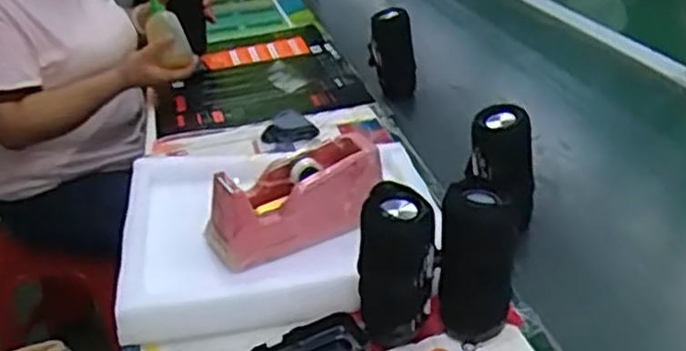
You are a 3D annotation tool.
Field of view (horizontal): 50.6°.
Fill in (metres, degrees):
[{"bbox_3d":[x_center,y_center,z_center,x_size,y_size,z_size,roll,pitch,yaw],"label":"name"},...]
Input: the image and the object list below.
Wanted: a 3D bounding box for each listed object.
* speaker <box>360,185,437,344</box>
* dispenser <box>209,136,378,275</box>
[{"bbox_3d":[0.050,0.088,0.664,0.068,0.150,0.056,-2,28,7],"label":"speaker"},{"bbox_3d":[-0.053,0.026,0.810,0.199,0.088,0.070,-18,30,-22],"label":"dispenser"}]

